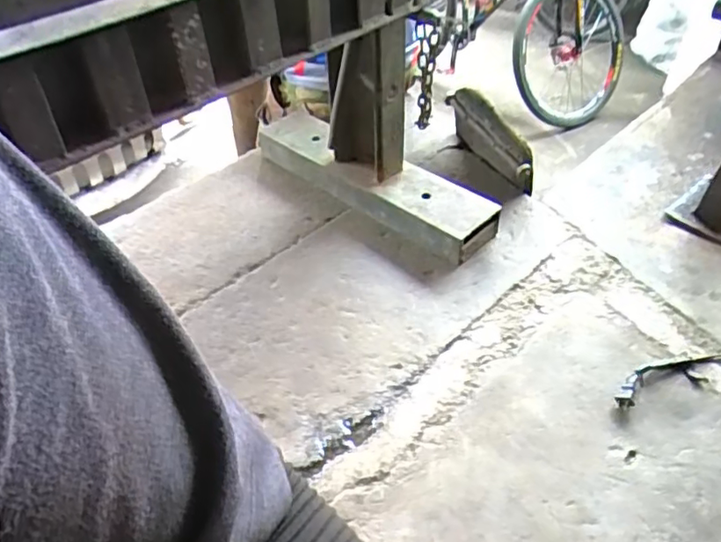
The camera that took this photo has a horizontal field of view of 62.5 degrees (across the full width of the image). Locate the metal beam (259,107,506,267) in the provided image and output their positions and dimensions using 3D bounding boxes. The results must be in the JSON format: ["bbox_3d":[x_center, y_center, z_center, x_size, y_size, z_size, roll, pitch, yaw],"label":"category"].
[{"bbox_3d":[-0.002,-0.204,1.268,0.642,0.090,0.166,31,53,31],"label":"metal beam"}]

